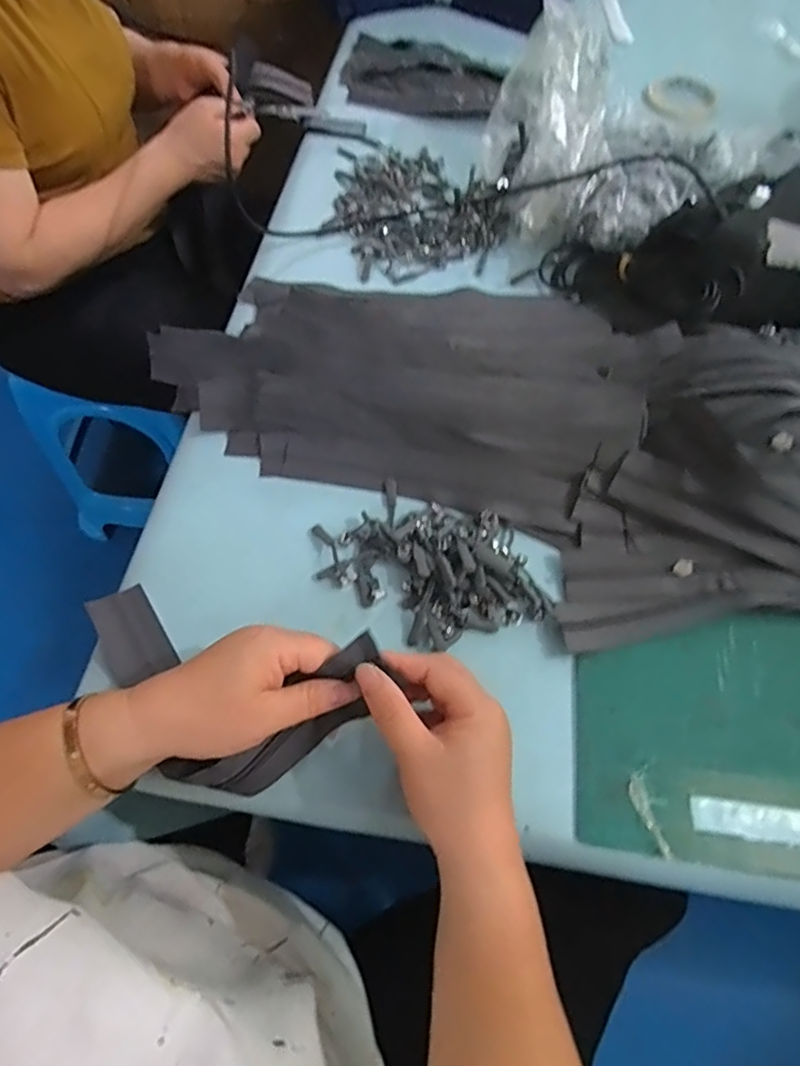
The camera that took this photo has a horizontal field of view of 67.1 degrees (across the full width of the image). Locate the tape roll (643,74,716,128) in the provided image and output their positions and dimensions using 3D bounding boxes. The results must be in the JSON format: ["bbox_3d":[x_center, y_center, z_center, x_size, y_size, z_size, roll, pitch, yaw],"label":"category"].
[{"bbox_3d":[0.368,-0.572,0.792,0.089,0.019,0.089,1,63,-2],"label":"tape roll"}]

